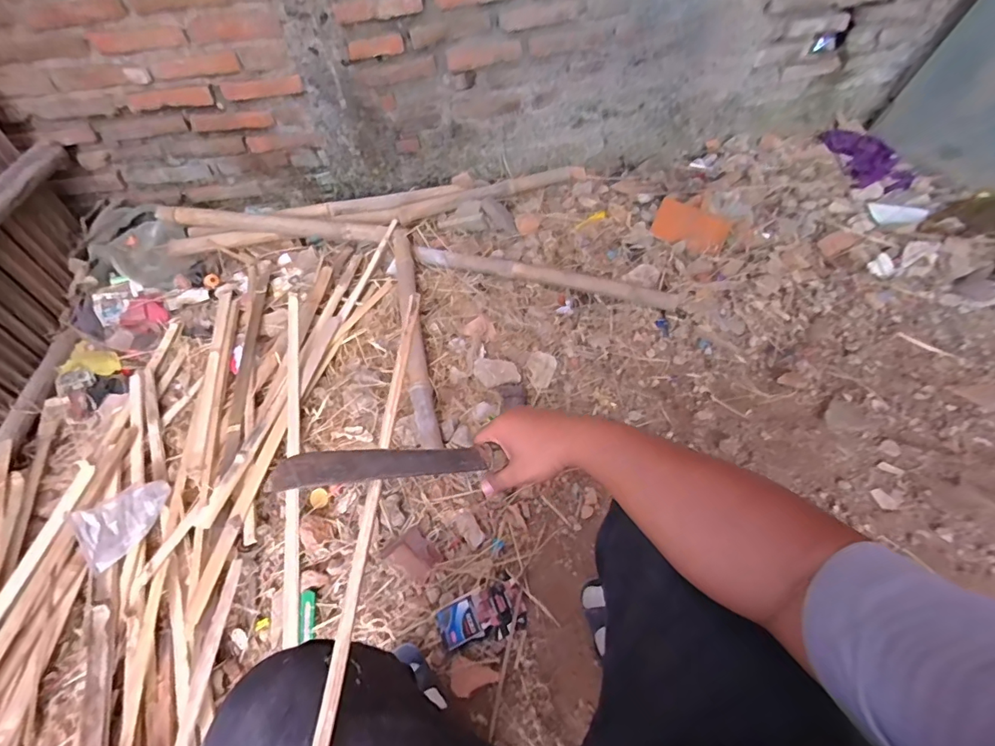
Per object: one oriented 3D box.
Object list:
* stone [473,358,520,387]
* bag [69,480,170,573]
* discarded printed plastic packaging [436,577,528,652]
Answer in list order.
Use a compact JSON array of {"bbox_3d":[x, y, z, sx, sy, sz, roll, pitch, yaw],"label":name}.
[{"bbox_3d":[-0.005,0.001,1.054,0.109,0.022,0.060,8,87,20],"label":"stone"},{"bbox_3d":[-0.675,0.258,0.850,0.075,0.087,0.165,12,52,14],"label":"bag"},{"bbox_3d":[-0.022,0.404,0.788,0.143,0.016,0.077,-19,59,-15],"label":"discarded printed plastic packaging"}]

